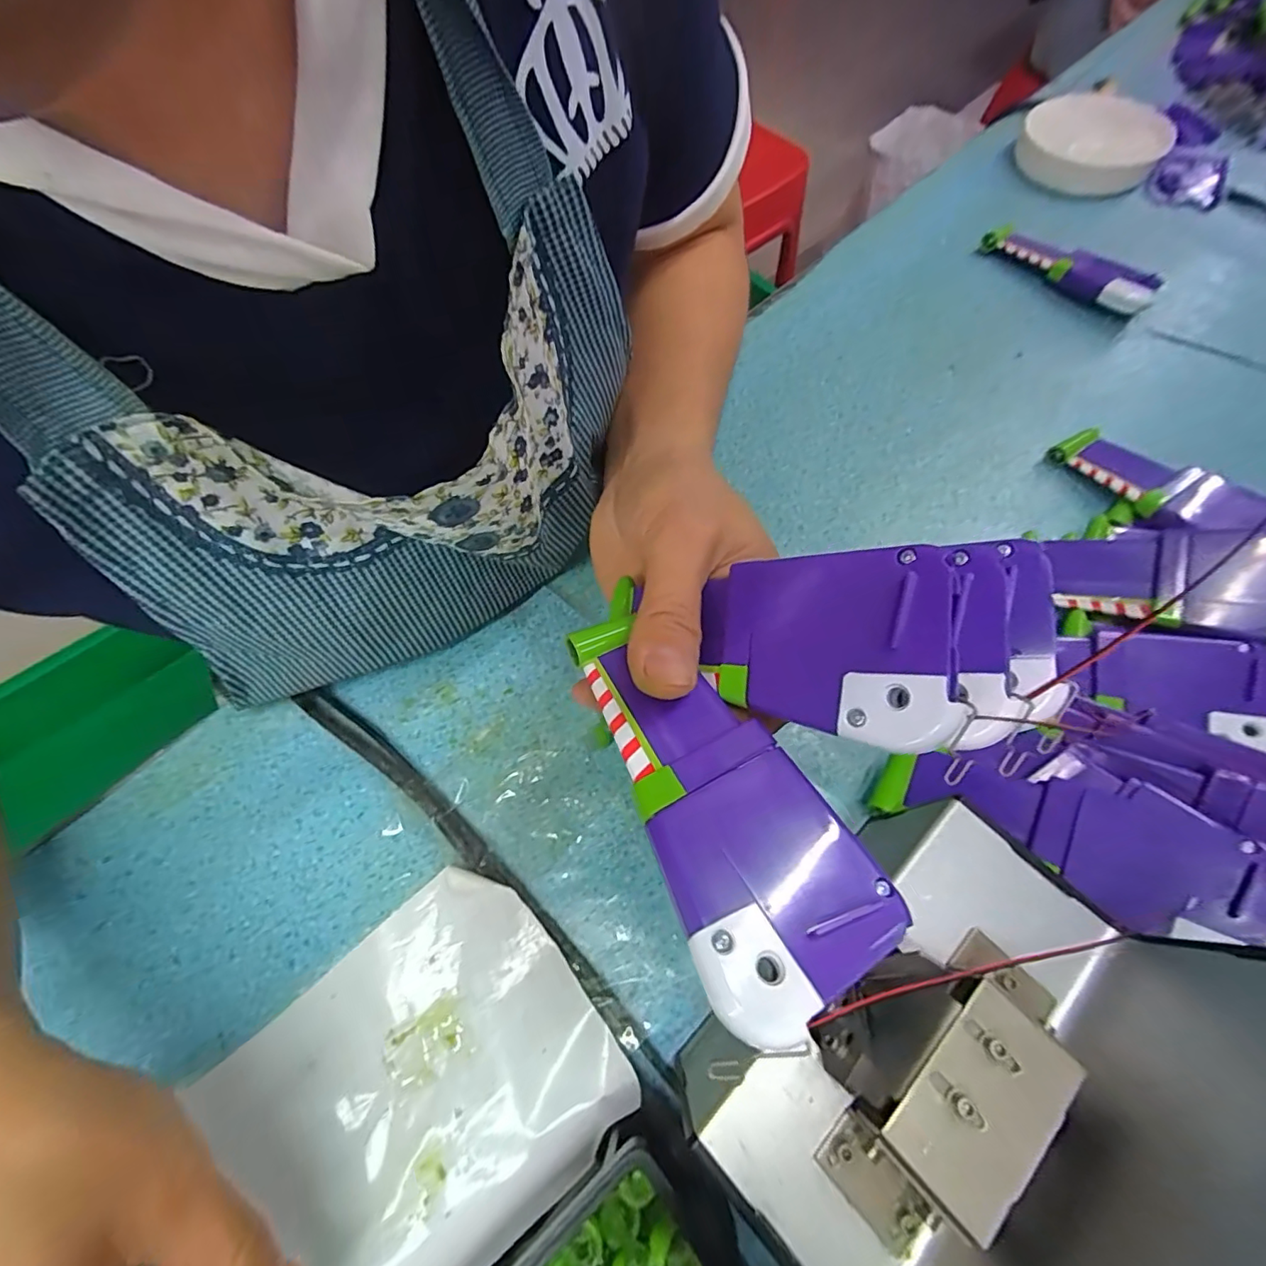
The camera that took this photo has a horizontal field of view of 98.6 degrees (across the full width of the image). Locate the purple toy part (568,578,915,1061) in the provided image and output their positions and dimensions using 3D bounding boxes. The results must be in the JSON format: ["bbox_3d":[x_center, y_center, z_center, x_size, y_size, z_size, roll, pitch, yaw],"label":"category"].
[{"bbox_3d":[0.016,0.035,0.160,0.048,0.019,0.134,-25,53,-11],"label":"purple toy part"}]

